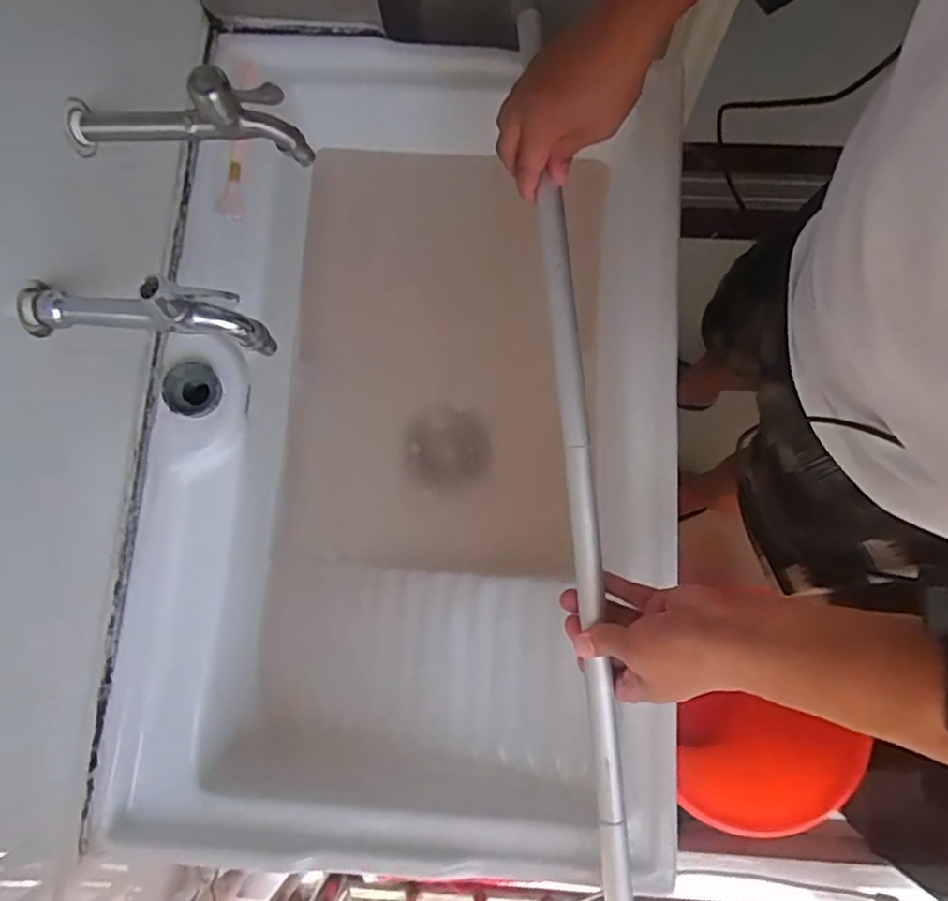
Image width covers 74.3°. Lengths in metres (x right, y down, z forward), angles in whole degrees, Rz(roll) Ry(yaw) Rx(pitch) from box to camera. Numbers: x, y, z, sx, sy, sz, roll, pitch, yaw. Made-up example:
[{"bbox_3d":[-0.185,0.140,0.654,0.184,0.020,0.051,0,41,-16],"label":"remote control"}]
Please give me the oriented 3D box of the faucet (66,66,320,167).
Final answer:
[{"bbox_3d":[-0.226,-0.246,0.460,0.185,0.076,0.036,8,79,3],"label":"faucet"}]

